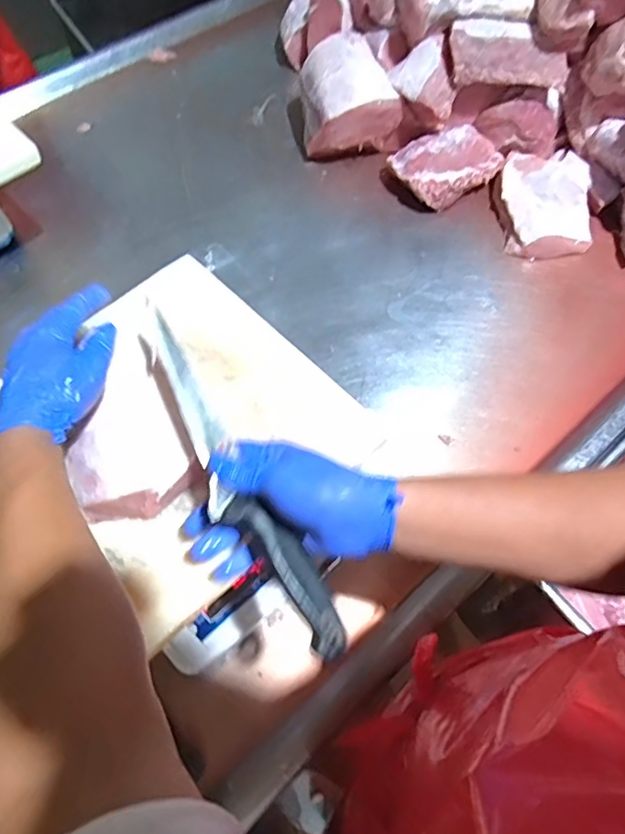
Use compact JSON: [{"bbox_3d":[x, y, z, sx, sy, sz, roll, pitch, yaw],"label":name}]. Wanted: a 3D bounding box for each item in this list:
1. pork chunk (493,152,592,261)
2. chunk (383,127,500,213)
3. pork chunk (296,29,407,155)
[{"bbox_3d":[0.366,-0.331,0.876,0.143,0.045,0.189,0,62,0],"label":"pork chunk"},{"bbox_3d":[0.215,-0.407,0.913,0.161,0.053,0.117,-28,65,-14],"label":"chunk"},{"bbox_3d":[0.050,-0.531,0.938,0.142,0.122,0.171,-13,63,-7],"label":"pork chunk"}]

